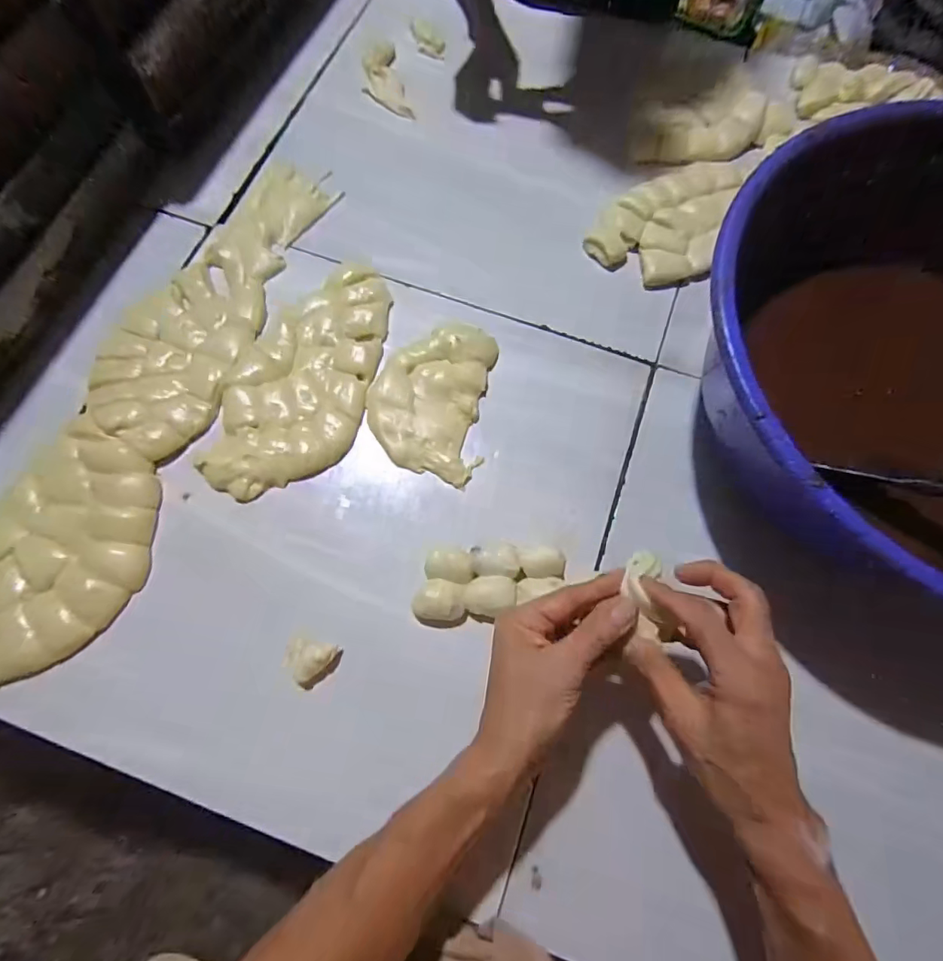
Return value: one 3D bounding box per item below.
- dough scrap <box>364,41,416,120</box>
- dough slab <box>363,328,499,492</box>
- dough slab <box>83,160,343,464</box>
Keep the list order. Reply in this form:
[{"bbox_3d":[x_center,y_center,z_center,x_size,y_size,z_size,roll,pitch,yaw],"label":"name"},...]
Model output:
[{"bbox_3d":[-0.108,-0.493,0.596,0.047,0.013,0.118,-13,73,-7],"label":"dough scrap"},{"bbox_3d":[-0.039,-0.082,0.467,0.109,0.017,0.157,8,71,0],"label":"dough slab"},{"bbox_3d":[-0.262,-0.191,0.496,0.126,0.015,0.345,20,72,4],"label":"dough slab"}]

